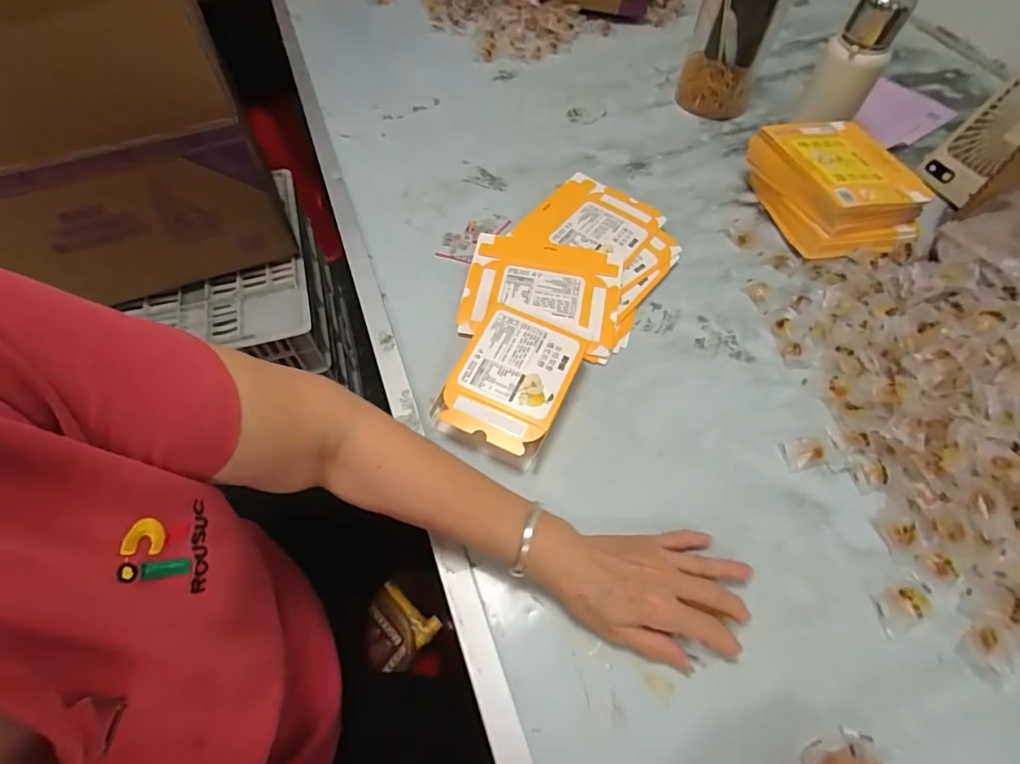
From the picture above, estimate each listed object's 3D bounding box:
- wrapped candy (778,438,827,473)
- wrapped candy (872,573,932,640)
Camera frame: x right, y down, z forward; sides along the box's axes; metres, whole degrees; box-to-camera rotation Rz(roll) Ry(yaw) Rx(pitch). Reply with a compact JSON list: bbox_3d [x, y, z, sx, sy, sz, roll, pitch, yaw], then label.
[{"bbox_3d":[0.280,0.067,0.458,0.043,0.017,0.029,-1,58,-1],"label":"wrapped candy"},{"bbox_3d":[0.318,0.178,0.390,0.055,0.013,0.028,-20,61,-12],"label":"wrapped candy"}]

